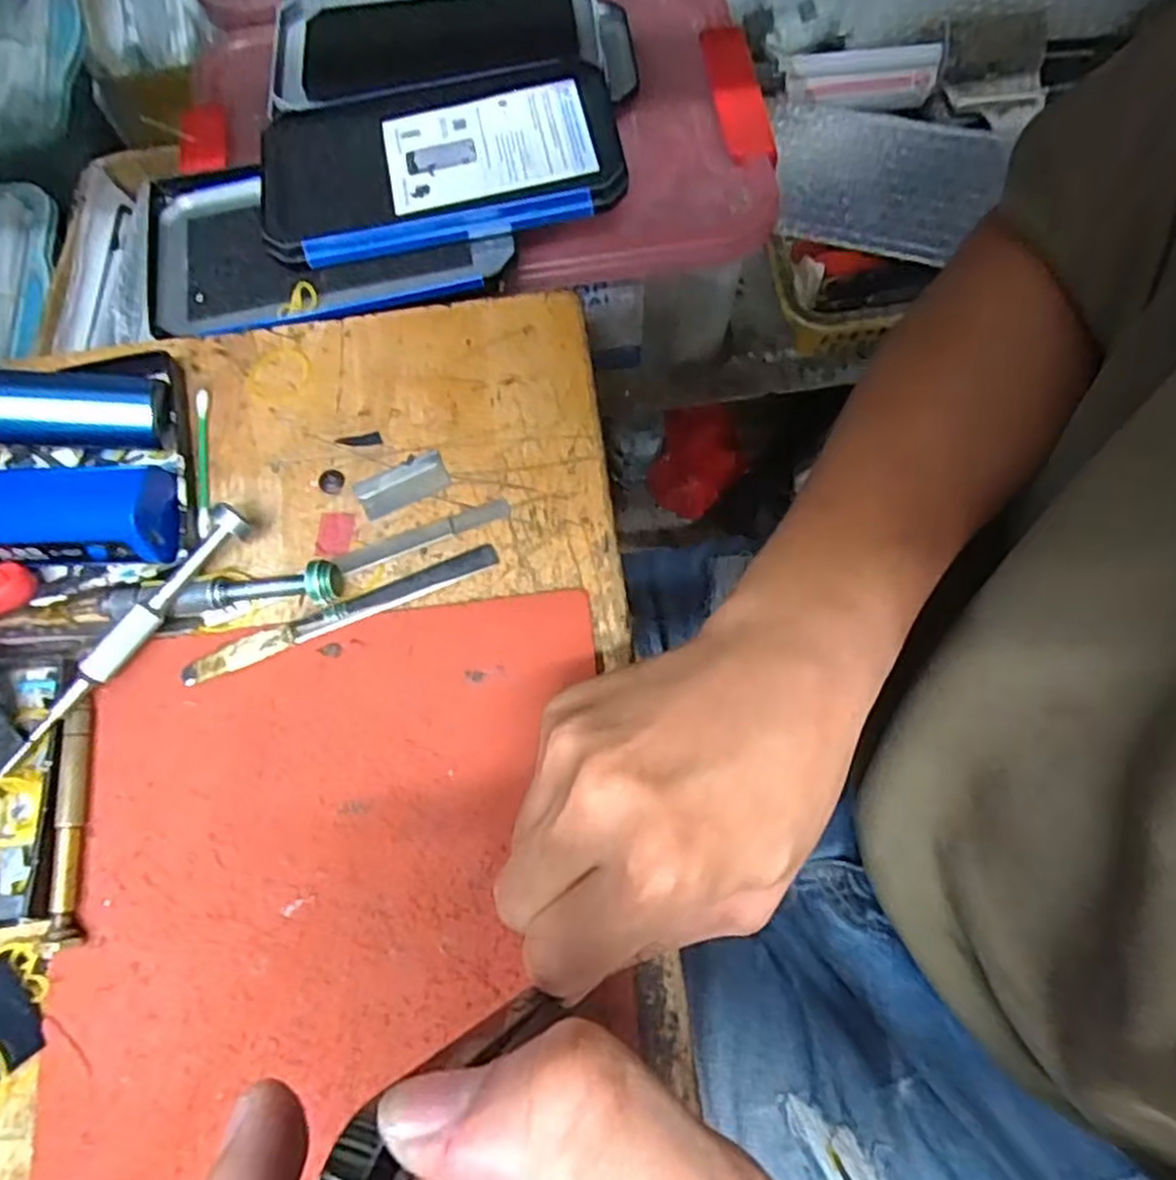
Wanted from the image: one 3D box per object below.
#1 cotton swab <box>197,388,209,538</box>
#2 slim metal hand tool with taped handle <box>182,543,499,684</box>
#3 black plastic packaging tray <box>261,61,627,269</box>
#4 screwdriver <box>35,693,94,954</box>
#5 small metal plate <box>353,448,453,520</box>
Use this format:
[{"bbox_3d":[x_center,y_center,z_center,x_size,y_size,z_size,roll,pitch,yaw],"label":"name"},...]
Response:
[{"bbox_3d":[-0.166,-0.056,0.331,0.005,0.006,0.069,-8,71,-1],"label":"cotton swab"},{"bbox_3d":[-0.097,0.008,0.307,0.125,0.011,0.012,-24,72,-6],"label":"slim metal hand tool with taped handle"},{"bbox_3d":[-0.072,-0.209,0.378,0.171,0.015,0.093,-9,71,-1],"label":"black plastic packaging tray"},{"bbox_3d":[-0.188,0.083,0.281,0.009,0.010,0.088,-8,71,0],"label":"screwdriver"},{"bbox_3d":[-0.079,-0.046,0.328,0.038,0.004,0.019,-26,73,-6],"label":"small metal plate"}]

